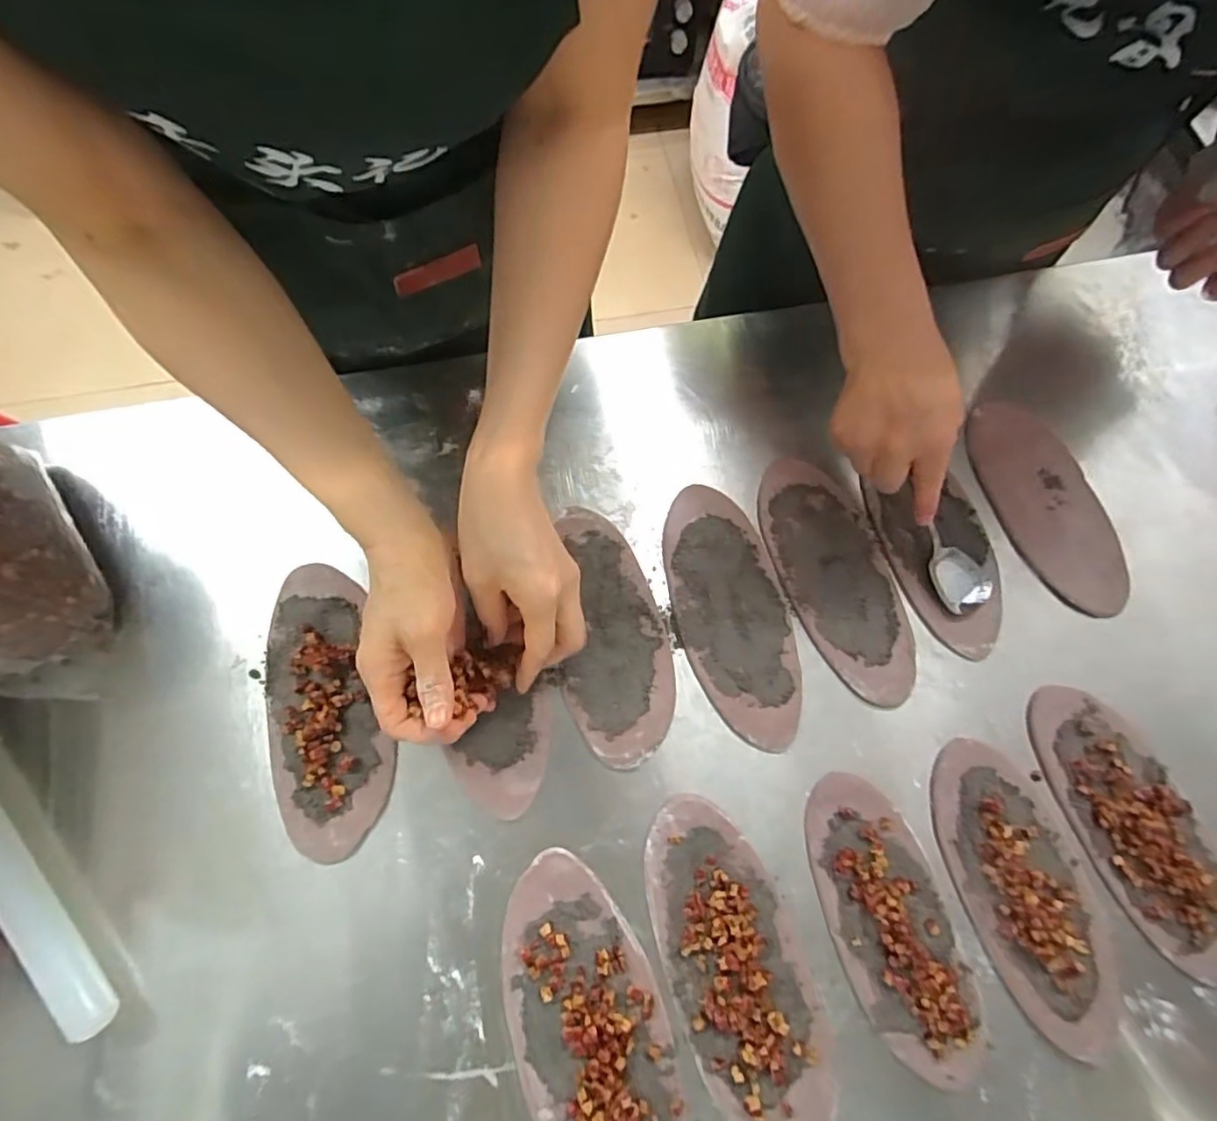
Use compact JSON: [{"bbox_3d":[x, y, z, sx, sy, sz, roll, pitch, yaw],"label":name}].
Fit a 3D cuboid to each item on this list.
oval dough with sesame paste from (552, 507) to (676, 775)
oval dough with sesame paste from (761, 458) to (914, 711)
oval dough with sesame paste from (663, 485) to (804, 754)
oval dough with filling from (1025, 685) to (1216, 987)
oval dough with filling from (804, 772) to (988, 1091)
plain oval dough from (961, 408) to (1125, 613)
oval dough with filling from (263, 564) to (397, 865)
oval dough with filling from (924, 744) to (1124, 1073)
[{"bbox_3d":[0.002,0.051,0.448,0.078,0.006,0.189,-8,72,-4],"label":"oval dough with sesame paste"},{"bbox_3d":[0.175,0.013,0.469,0.079,0.008,0.199,-18,73,-7],"label":"oval dough with sesame paste"},{"bbox_3d":[0.093,0.038,0.452,0.081,0.009,0.198,-14,73,-6],"label":"oval dough with sesame paste"},{"bbox_3d":[0.367,0.184,0.421,0.079,0.014,0.195,-18,73,-7],"label":"oval dough with filling"},{"bbox_3d":[0.186,0.236,0.393,0.075,0.013,0.183,-15,73,-6],"label":"oval dough with filling"},{"bbox_3d":[0.354,-0.047,0.485,0.076,0.010,0.182,-11,73,-5],"label":"plain oval dough"},{"bbox_3d":[-0.200,0.101,0.422,0.077,0.023,0.194,-16,73,-7],"label":"oval dough with filling"},{"bbox_3d":[0.279,0.220,0.403,0.078,0.010,0.191,-18,73,-7],"label":"oval dough with filling"}]

